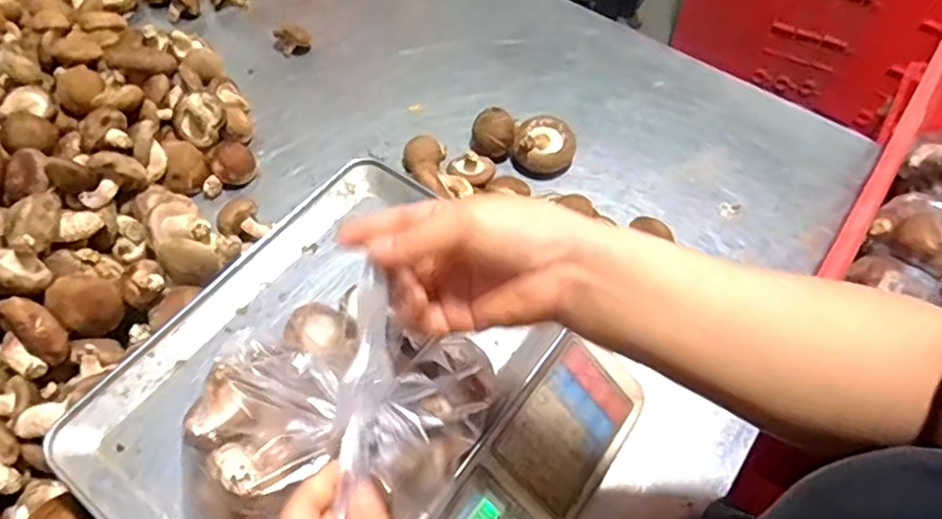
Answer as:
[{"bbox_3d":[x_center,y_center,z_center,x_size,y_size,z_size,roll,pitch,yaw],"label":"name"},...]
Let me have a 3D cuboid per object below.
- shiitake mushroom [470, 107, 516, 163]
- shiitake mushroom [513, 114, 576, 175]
[{"bbox_3d":[0.024,-0.138,0.709,0.045,0.044,0.049,5,56,0],"label":"shiitake mushroom"},{"bbox_3d":[0.082,-0.129,0.711,0.067,0.037,0.072,11,56,4],"label":"shiitake mushroom"}]

